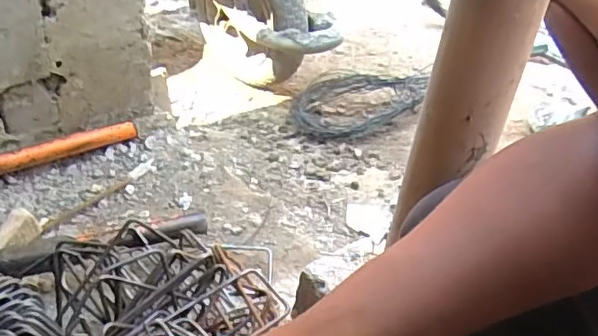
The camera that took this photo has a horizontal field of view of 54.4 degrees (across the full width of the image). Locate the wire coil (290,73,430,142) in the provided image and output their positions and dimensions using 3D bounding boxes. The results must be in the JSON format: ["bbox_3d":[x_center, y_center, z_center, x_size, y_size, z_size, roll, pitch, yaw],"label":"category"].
[{"bbox_3d":[0.133,-0.159,1.333,0.347,0.070,0.190,-19,44,-31],"label":"wire coil"}]

